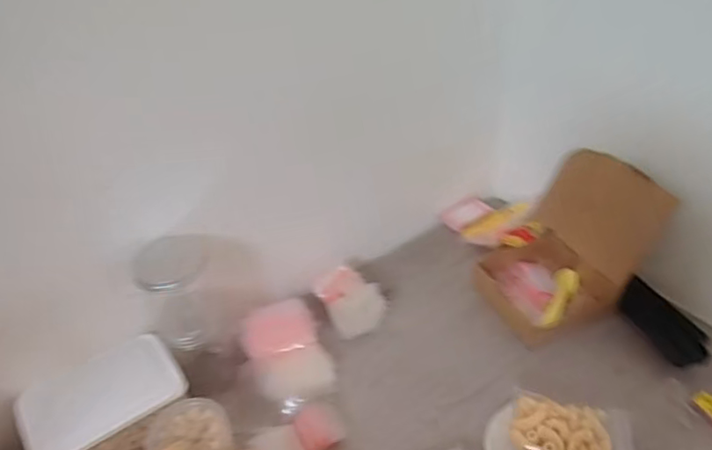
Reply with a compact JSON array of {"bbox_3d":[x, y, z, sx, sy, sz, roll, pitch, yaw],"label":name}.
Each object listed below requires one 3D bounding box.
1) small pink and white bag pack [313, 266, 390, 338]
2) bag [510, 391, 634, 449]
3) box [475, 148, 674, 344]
[{"bbox_3d":[-0.011,0.115,0.893,0.089,0.056,0.107,-21,42,-19],"label":"small pink and white bag pack"},{"bbox_3d":[0.261,0.249,0.686,0.142,0.041,0.084,1,40,7],"label":"bag"},{"bbox_3d":[0.313,0.025,0.861,0.235,0.177,0.183,-24,43,-22],"label":"box"}]

